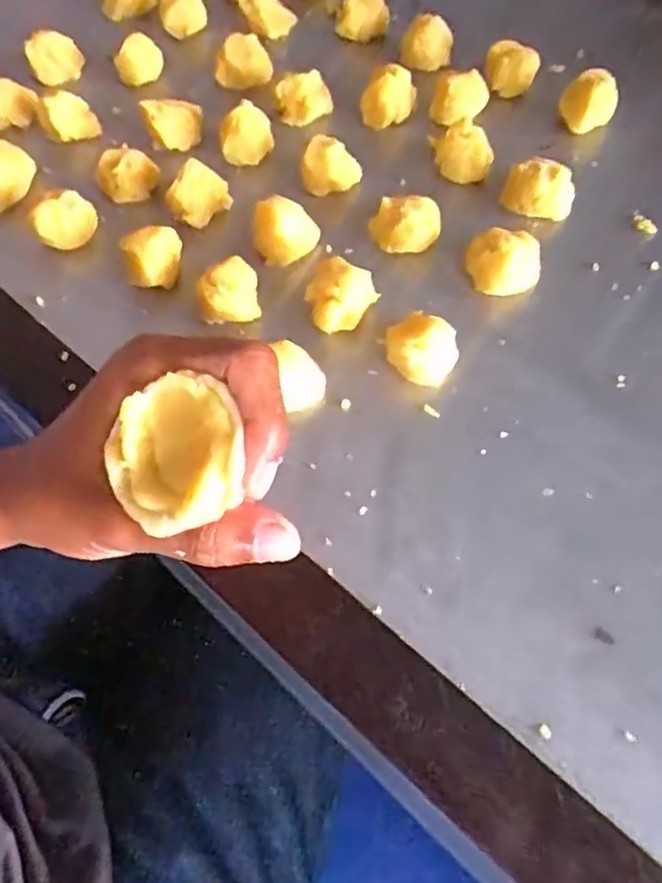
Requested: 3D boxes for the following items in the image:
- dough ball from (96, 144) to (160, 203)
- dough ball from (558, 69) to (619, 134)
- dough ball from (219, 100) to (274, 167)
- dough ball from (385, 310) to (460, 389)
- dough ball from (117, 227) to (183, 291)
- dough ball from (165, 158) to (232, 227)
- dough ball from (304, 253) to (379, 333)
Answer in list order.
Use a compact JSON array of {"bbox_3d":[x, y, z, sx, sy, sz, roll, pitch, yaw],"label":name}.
[{"bbox_3d":[-0.115,-0.151,0.377,0.031,0.026,0.024,-29,64,-12],"label":"dough ball"},{"bbox_3d":[0.151,-0.200,0.386,0.028,0.028,0.025,24,65,15],"label":"dough ball"},{"bbox_3d":[-0.049,-0.175,0.383,0.030,0.031,0.028,-1,62,2],"label":"dough ball"},{"bbox_3d":[0.042,-0.044,0.311,0.034,0.021,0.027,31,68,18],"label":"dough ball"},{"bbox_3d":[-0.091,-0.094,0.341,0.029,0.025,0.022,-14,62,-4],"label":"dough ball"},{"bbox_3d":[-0.072,-0.137,0.363,0.024,0.026,0.029,29,67,17],"label":"dough ball"},{"bbox_3d":[0.003,-0.073,0.324,0.025,0.030,0.030,35,69,19],"label":"dough ball"}]

